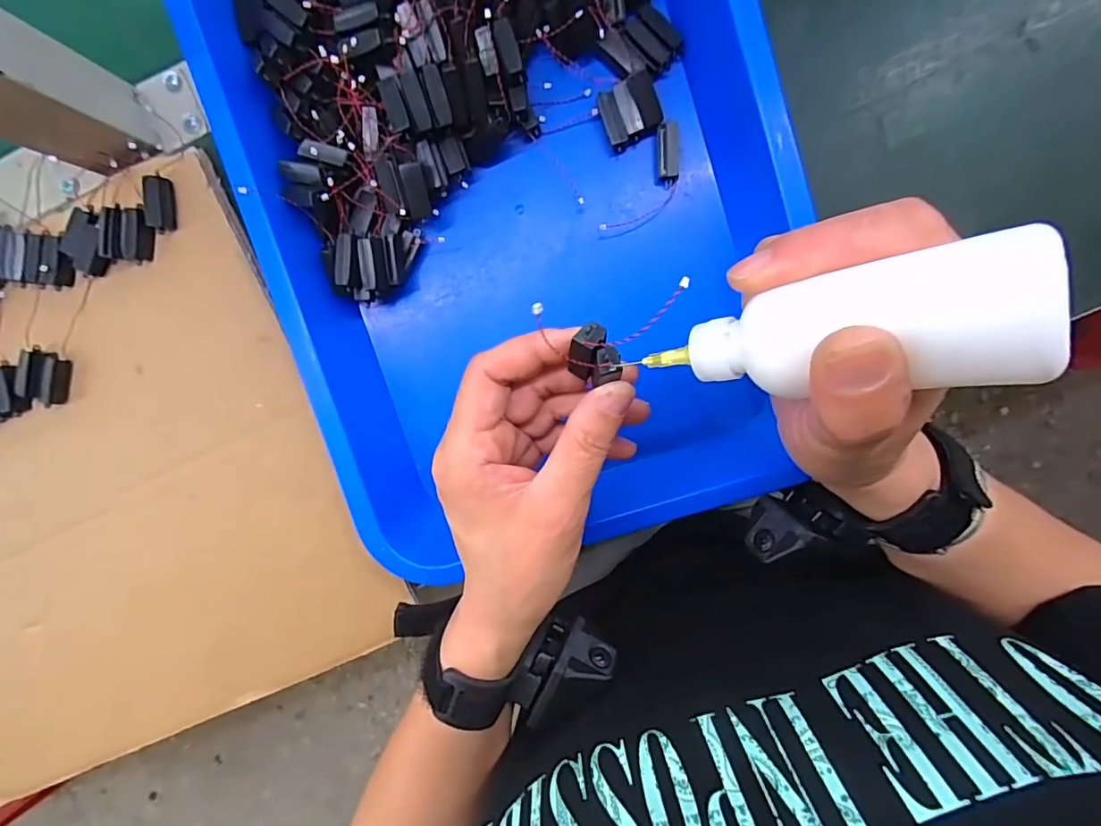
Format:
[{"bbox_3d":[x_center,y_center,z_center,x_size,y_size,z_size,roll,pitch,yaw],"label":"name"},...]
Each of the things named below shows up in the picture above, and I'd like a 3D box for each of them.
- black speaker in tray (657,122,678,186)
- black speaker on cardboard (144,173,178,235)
[{"bbox_3d":[0.065,-0.143,0.291,0.013,0.010,0.031,-2,97,3],"label":"black speaker in tray"},{"bbox_3d":[-0.221,-0.118,0.299,0.011,0.012,0.030,3,97,3],"label":"black speaker on cardboard"}]

